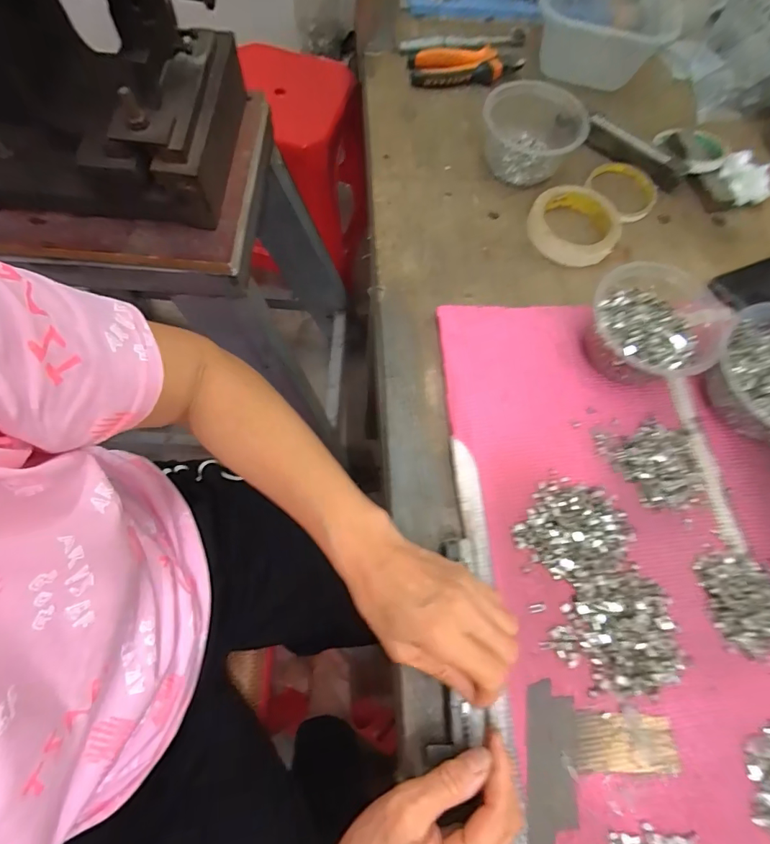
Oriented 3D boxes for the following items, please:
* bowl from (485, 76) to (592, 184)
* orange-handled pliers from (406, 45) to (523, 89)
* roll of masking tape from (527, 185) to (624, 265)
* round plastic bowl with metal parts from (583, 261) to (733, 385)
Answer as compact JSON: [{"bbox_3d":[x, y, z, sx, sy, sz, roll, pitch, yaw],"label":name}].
[{"bbox_3d":[0.173,-0.345,0.537,0.112,0.062,0.118,2,68,-4],"label":"bowl"},{"bbox_3d":[0.107,-0.467,0.602,0.146,0.024,0.058,-3,69,-6],"label":"orange-handled pliers"},{"bbox_3d":[0.213,-0.223,0.513,0.097,0.018,0.108,25,68,6],"label":"roll of masking tape"},{"bbox_3d":[0.250,-0.085,0.430,0.114,0.062,0.107,2,68,-4],"label":"round plastic bowl with metal parts"}]

